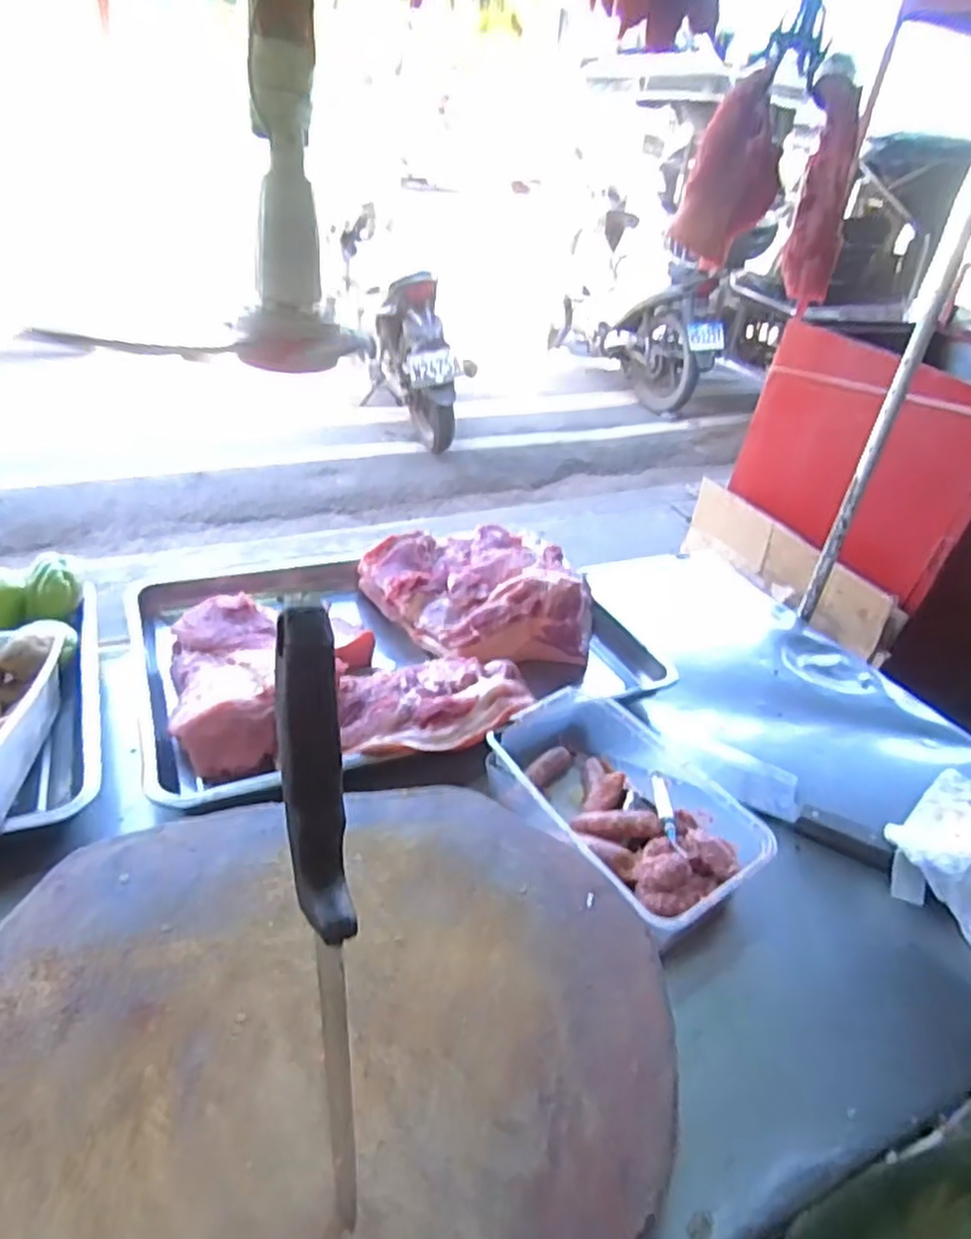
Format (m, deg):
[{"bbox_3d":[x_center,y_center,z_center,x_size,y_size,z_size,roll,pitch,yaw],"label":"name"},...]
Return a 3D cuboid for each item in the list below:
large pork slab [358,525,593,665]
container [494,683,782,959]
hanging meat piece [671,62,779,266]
[{"bbox_3d":[-0.008,-0.040,0.952,0.287,0.085,0.227,-2,36,-16],"label":"large pork slab"},{"bbox_3d":[0.121,0.179,0.680,0.164,0.070,0.253,-16,41,-32],"label":"container"},{"bbox_3d":[0.238,-0.427,0.706,0.052,0.142,0.080,-19,43,-35],"label":"hanging meat piece"}]

